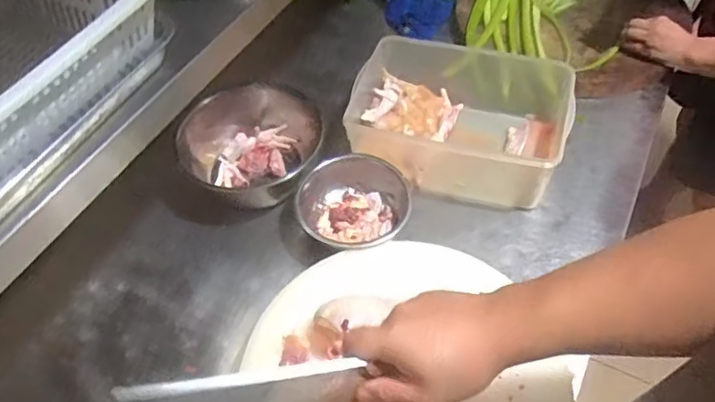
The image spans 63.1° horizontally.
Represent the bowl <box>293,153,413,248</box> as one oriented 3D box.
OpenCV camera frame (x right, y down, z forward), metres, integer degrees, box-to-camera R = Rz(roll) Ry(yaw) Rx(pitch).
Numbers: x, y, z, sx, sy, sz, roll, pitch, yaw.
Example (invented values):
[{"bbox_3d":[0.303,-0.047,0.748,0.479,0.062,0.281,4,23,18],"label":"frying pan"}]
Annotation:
[{"bbox_3d":[-0.006,0.013,0.836,0.160,0.060,0.155,-1,53,2],"label":"bowl"}]

